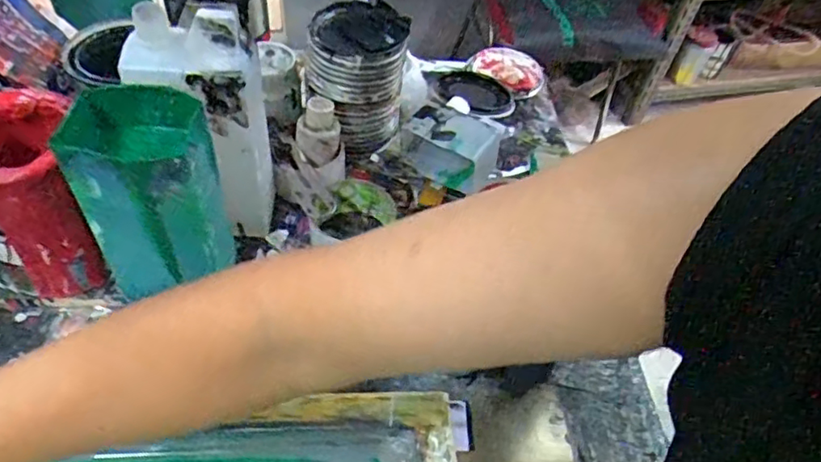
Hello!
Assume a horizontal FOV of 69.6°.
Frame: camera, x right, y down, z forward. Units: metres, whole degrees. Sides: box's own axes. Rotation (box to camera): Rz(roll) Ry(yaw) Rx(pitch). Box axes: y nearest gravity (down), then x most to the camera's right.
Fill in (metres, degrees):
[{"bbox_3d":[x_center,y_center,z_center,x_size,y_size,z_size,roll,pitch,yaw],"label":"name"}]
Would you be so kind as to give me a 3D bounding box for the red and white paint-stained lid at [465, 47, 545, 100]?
[{"bbox_3d":[0.136,-0.223,0.808,0.096,0.026,0.087,24,51,15],"label":"red and white paint-stained lid"}]

